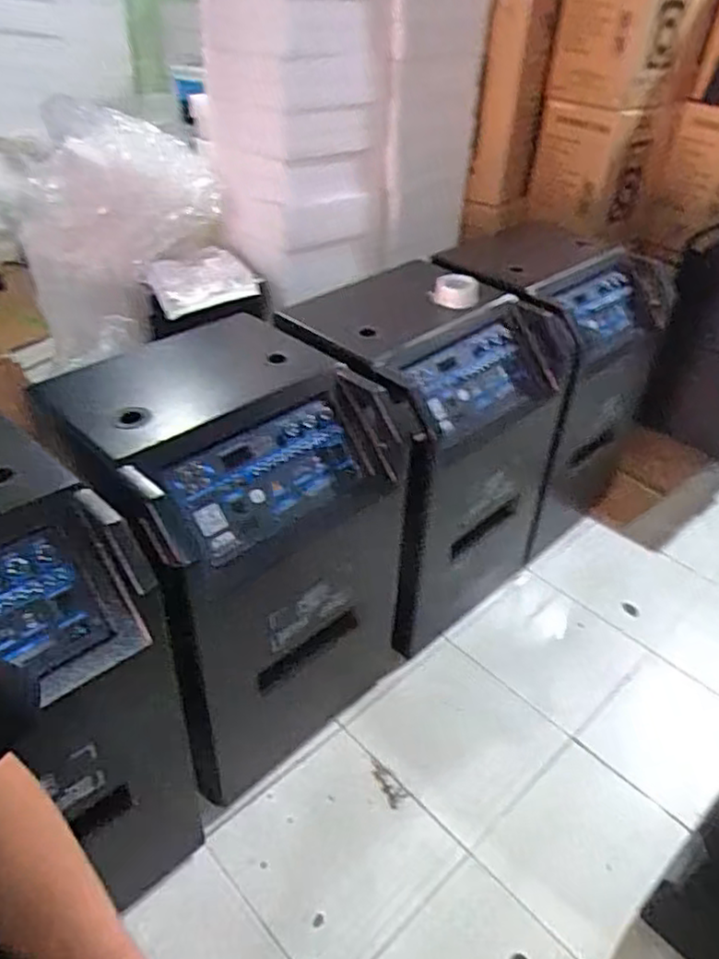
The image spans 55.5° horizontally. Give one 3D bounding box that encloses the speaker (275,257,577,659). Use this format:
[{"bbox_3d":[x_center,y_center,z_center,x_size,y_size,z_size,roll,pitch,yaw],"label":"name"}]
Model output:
[{"bbox_3d":[0.162,-0.089,1.862,0.628,0.817,0.564,-26,46,-32],"label":"speaker"}]

